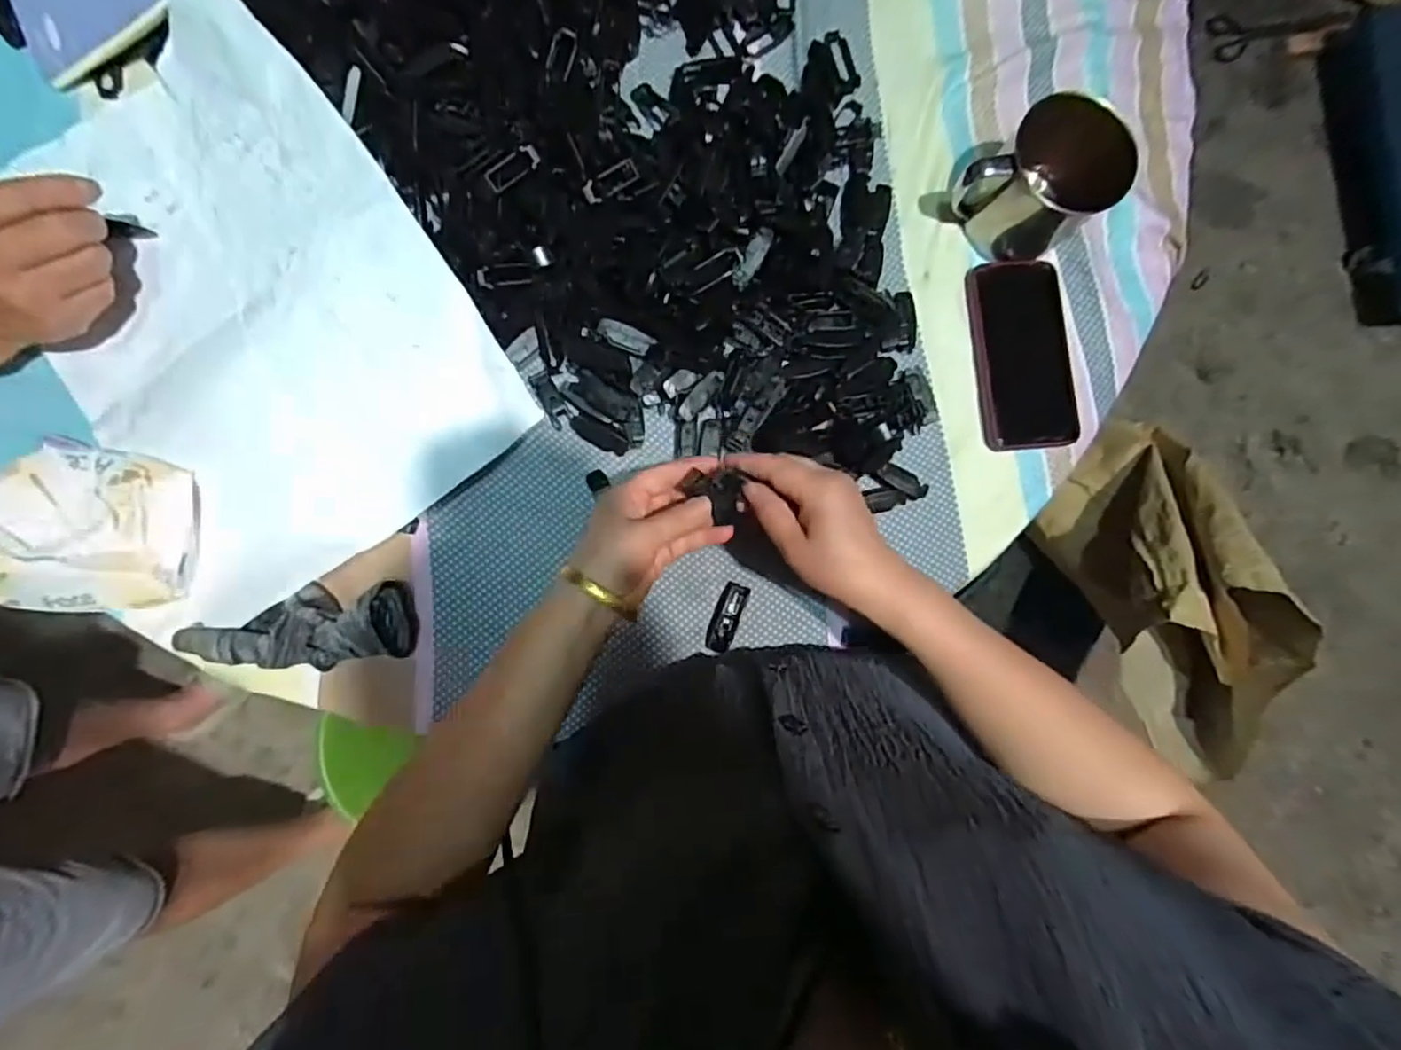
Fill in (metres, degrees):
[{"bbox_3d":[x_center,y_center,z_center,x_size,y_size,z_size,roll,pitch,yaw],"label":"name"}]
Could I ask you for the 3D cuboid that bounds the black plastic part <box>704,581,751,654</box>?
[{"bbox_3d":[0.021,0.073,0.499,0.023,0.010,0.055,21,84,-4],"label":"black plastic part"}]

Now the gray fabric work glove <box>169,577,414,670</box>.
[{"bbox_3d":[-0.290,0.074,0.453,0.155,0.045,0.059,-5,86,-6],"label":"gray fabric work glove"}]

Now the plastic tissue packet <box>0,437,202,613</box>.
[{"bbox_3d":[-0.440,0.004,0.445,0.147,0.034,0.121,12,84,-4],"label":"plastic tissue packet"}]

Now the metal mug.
[{"bbox_3d":[0.267,-0.266,0.501,0.093,0.090,0.093,0,85,-5],"label":"metal mug"}]

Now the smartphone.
[{"bbox_3d":[0.273,-0.146,0.533,0.084,0.012,0.162,-5,86,-6],"label":"smartphone"}]

